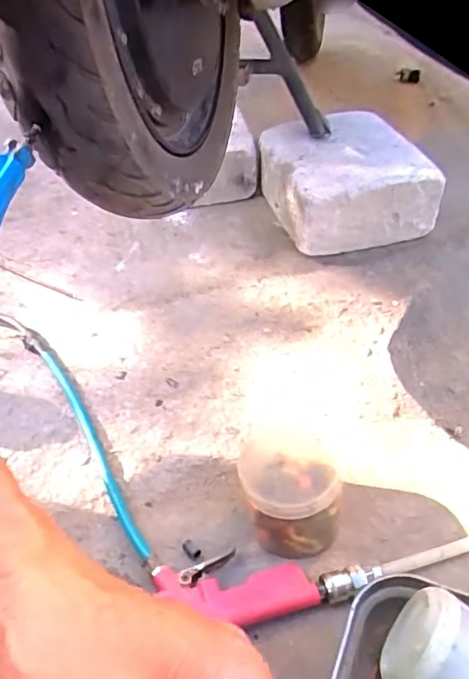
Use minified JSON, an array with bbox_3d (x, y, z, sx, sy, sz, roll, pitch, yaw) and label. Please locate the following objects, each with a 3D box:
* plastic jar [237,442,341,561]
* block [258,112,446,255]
[{"bbox_3d":[0.046,0.134,0.458,0.082,0.082,0.066,3,45,9],"label":"plastic jar"},{"bbox_3d":[0.158,-0.234,0.803,0.197,0.113,0.221,-12,44,-7],"label":"block"}]

